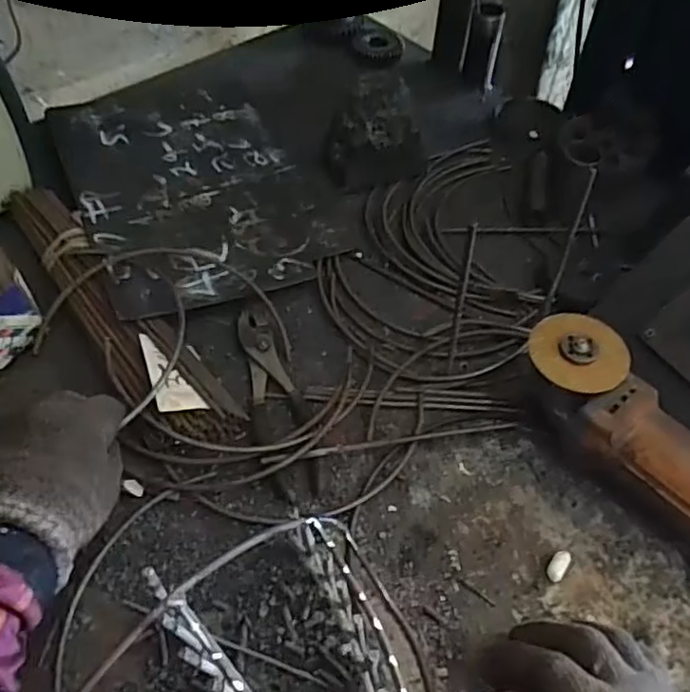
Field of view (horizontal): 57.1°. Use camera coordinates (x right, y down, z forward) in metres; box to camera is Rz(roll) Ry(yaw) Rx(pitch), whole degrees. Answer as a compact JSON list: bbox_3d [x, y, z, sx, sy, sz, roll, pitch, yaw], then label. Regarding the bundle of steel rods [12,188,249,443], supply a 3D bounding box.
[{"bbox_3d":[-0.227,-0.043,0.587,0.071,0.031,0.360,-34,61,-26],"label":"bundle of steel rods"}]

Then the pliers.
[{"bbox_3d":[-0.061,0.044,0.557,0.050,0.014,0.193,-12,54,-12],"label":"pliers"}]

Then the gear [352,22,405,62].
[{"bbox_3d":[0.048,-0.447,0.931,0.071,0.017,0.081,-1,52,-4],"label":"gear"}]

